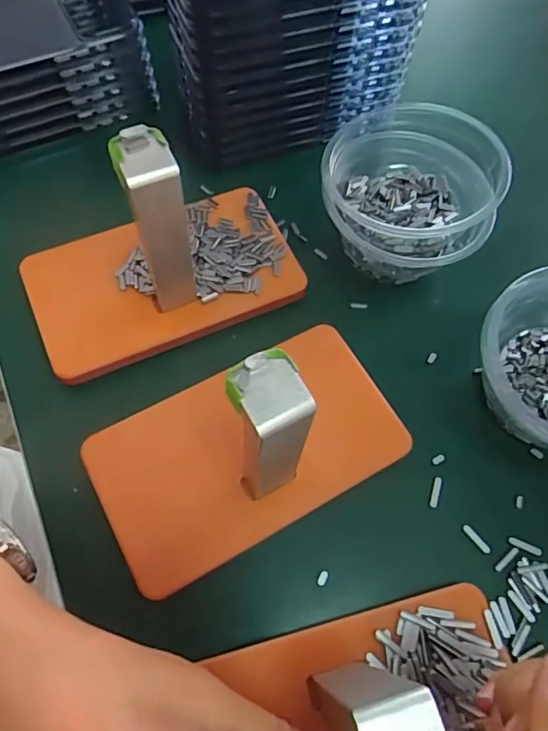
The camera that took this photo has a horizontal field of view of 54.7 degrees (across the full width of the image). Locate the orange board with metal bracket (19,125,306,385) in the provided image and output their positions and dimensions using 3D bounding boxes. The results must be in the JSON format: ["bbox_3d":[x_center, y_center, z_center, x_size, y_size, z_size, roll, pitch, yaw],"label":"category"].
[{"bbox_3d":[-0.071,-0.083,0.305,0.169,0.115,0.096,-21,68,-12],"label":"orange board with metal bracket"}]

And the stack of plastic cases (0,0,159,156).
[{"bbox_3d":[-0.184,-0.233,0.404,0.166,0.070,0.092,-18,67,-11],"label":"stack of plastic cases"}]

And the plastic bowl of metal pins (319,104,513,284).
[{"bbox_3d":[0.087,-0.114,0.357,0.110,0.070,0.097,21,66,7],"label":"plastic bowl of metal pins"}]

